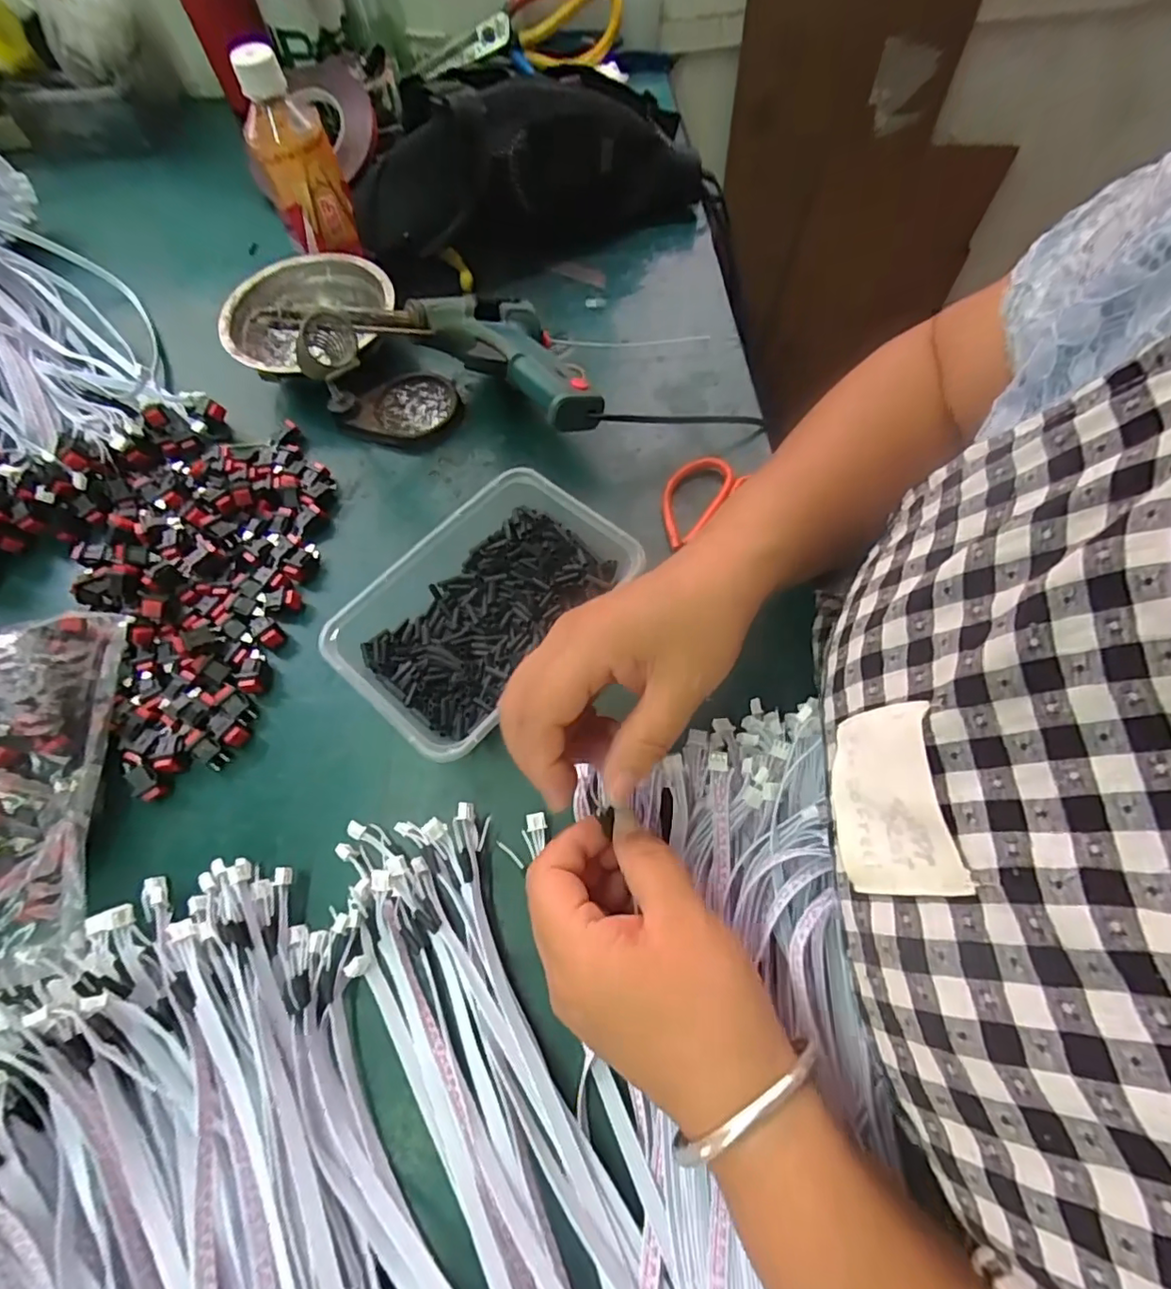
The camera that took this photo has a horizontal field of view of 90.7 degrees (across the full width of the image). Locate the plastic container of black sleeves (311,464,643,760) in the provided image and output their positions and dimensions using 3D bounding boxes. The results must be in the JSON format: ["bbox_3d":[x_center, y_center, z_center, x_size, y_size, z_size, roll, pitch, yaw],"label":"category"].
[{"bbox_3d":[-0.057,-0.024,0.343,0.117,0.038,0.170,37,71,18],"label":"plastic container of black sleeves"}]

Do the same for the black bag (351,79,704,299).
[{"bbox_3d":[-0.038,-0.362,0.449,0.268,0.114,0.052,-23,66,-8],"label":"black bag"}]

